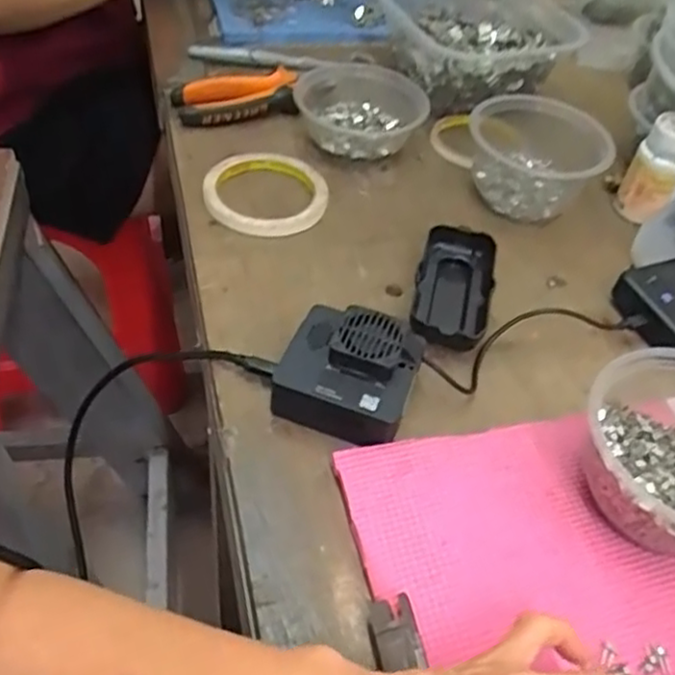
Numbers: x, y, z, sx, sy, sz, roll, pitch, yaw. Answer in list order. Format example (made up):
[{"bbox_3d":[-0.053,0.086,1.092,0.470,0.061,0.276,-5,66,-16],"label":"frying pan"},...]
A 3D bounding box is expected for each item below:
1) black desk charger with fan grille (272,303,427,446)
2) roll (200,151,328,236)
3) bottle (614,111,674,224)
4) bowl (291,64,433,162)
[{"bbox_3d":[0.007,0.020,0.430,0.077,0.040,0.070,21,49,10],"label":"black desk charger with fan grille"},{"bbox_3d":[-0.056,-0.118,0.567,0.093,0.013,0.097,4,48,-5],"label":"roll"},{"bbox_3d":[0.263,-0.138,0.579,0.043,0.074,0.041,25,50,13],"label":"bottle"},{"bbox_3d":[0.021,-0.202,0.632,0.109,0.044,0.107,4,48,-5],"label":"bowl"}]

